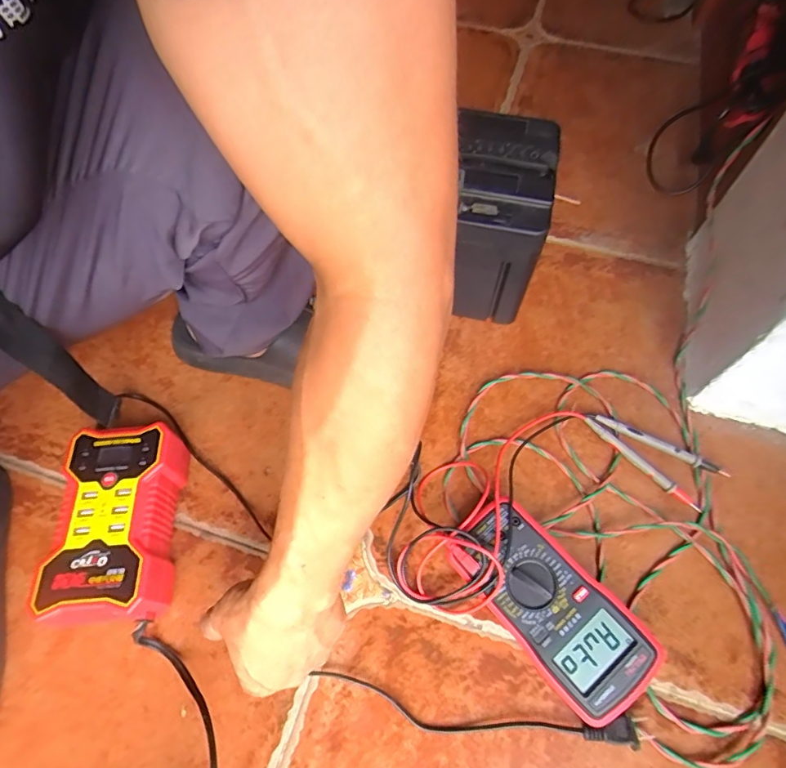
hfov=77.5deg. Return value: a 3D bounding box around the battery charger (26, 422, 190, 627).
[{"bbox_3d":[-0.256,0.132,0.462,0.096,0.064,0.168,-5,62,-3],"label":"battery charger"}]

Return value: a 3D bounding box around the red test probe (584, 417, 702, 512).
[{"bbox_3d":[0.260,0.081,0.513,0.014,0.007,0.135,-40,69,-19],"label":"red test probe"}]

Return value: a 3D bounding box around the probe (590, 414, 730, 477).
[{"bbox_3d":[0.282,0.063,0.523,0.147,0.007,0.016,24,64,12],"label":"probe"}]

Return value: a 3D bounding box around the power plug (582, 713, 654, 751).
[{"bbox_3d":[0.189,0.290,0.410,0.059,0.017,0.023,5,62,2],"label":"power plug"}]

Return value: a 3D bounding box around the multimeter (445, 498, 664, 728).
[{"bbox_3d":[0.135,0.195,0.438,0.085,0.046,0.188,-38,68,-19],"label":"multimeter"}]

